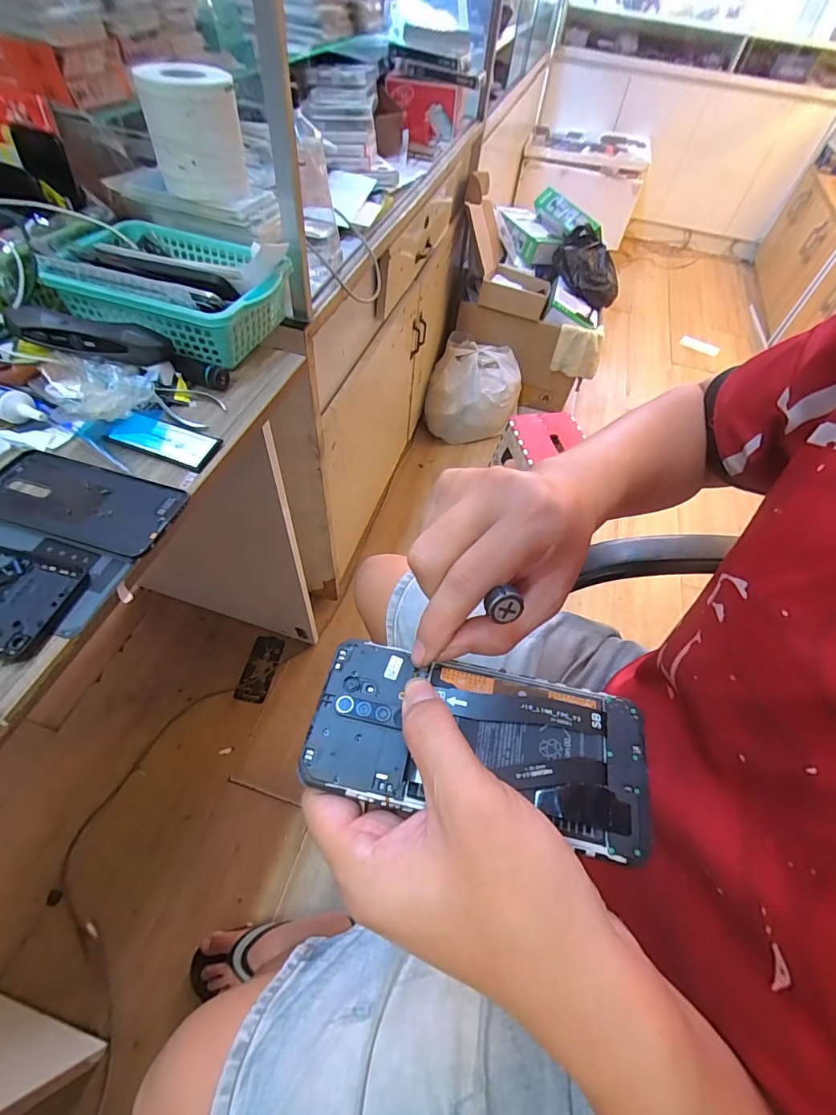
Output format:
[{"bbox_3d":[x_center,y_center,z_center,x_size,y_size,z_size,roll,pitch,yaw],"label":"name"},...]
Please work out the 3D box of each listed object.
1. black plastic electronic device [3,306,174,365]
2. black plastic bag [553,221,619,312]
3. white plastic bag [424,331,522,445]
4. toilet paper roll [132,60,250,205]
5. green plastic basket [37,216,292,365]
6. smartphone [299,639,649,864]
[{"bbox_3d":[-0.315,-0.214,0.445,0.136,0.037,0.025,0,55,-6],"label":"black plastic electronic device"},{"bbox_3d":[0.559,-0.953,1.525,0.234,0.169,0.186,18,55,7],"label":"black plastic bag"},{"bbox_3d":[0.186,-0.557,1.544,0.297,0.229,0.268,12,55,2],"label":"white plastic bag"},{"bbox_3d":[-0.244,-0.467,0.507,0.095,0.098,0.087,-15,56,-16],"label":"toilet paper roll"},{"bbox_3d":[-0.269,-0.308,0.522,0.231,0.071,0.168,16,55,5],"label":"green plastic basket"},{"bbox_3d":[0.028,0.087,0.221,0.157,0.007,0.072,10,53,3],"label":"smartphone"}]

